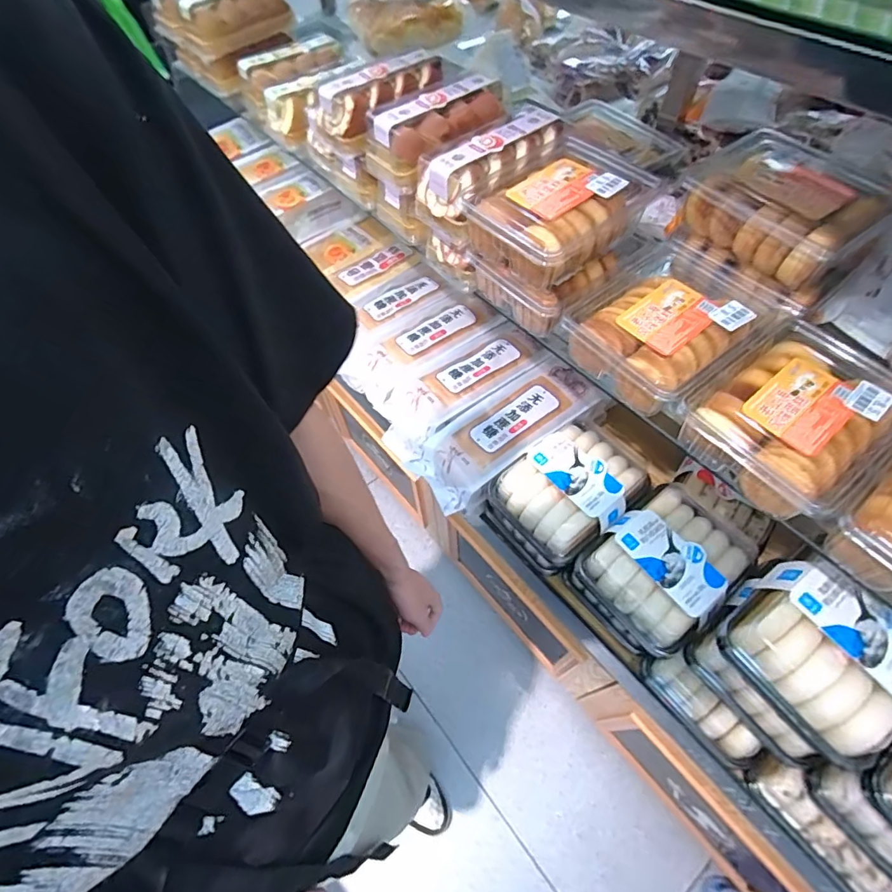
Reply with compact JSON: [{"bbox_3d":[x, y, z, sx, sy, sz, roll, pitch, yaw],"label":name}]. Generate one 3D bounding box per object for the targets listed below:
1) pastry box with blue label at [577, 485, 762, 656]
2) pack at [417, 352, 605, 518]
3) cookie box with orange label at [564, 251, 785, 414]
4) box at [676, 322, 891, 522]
[{"bbox_3d":[0.290,0.151,0.635,0.189,0.074,0.148,-34,62,-18],"label":"pastry box with blue label"},{"bbox_3d":[0.099,-0.018,0.763,0.302,0.066,0.117,-38,64,-19],"label":"pack"},{"bbox_3d":[0.231,-0.124,0.521,0.166,0.052,0.150,-35,63,-18],"label":"cookie box with orange label"},{"bbox_3d":[0.335,-0.024,0.460,0.193,0.060,0.147,-35,63,-18],"label":"box"}]

